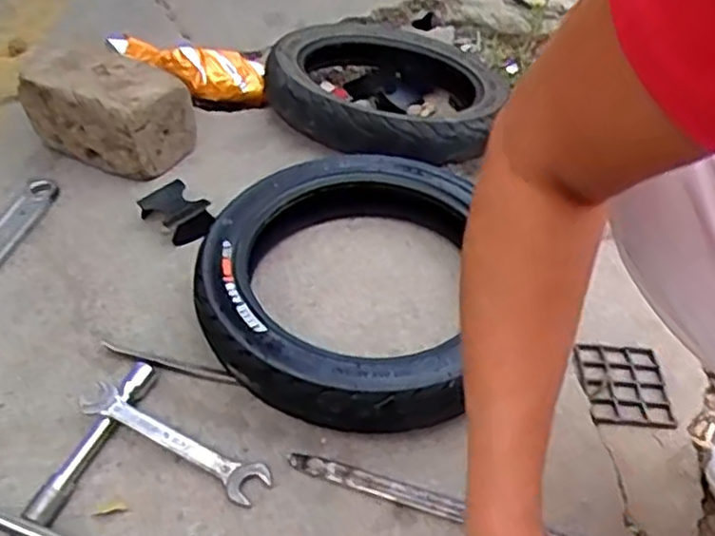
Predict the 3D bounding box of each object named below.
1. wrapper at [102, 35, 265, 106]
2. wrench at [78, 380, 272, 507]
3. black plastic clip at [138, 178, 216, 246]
[{"bbox_3d":[-0.227,-0.276,1.014,0.215,0.050,0.082,10,40,-33],"label":"wrapper"},{"bbox_3d":[-0.165,0.156,0.654,0.183,0.010,0.039,25,59,8],"label":"wrench"},{"bbox_3d":[-0.205,-0.062,0.839,0.060,0.025,0.084,-36,54,-25],"label":"black plastic clip"}]

